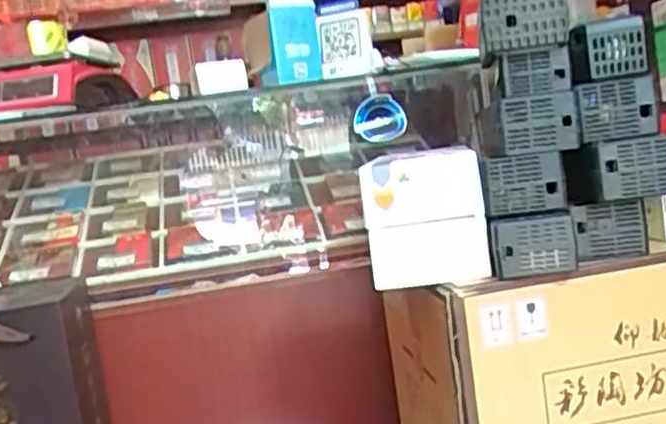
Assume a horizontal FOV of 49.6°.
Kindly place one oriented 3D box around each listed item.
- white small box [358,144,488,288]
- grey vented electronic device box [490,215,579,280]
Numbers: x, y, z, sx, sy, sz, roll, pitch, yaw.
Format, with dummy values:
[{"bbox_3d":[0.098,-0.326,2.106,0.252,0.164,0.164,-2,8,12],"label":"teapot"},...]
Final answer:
[{"bbox_3d":[0.092,0.010,0.731,0.119,0.132,0.061,-7,7,7],"label":"white small box"},{"bbox_3d":[0.195,0.035,0.706,0.080,0.061,0.038,-8,27,2],"label":"grey vented electronic device box"}]

